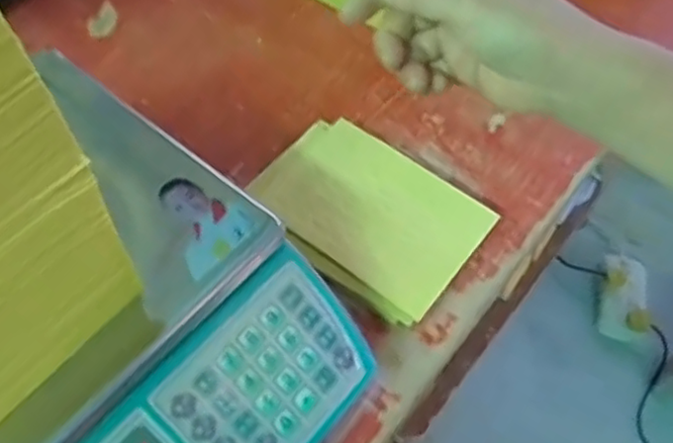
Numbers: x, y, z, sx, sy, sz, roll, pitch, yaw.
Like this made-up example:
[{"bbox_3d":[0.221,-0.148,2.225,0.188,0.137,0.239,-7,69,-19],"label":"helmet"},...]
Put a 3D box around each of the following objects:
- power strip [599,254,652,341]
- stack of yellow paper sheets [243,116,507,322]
[{"bbox_3d":[0.671,0.175,1.546,0.104,0.034,0.234,18,57,7],"label":"power strip"},{"bbox_3d":[0.026,-0.006,0.523,0.163,0.027,0.124,35,62,17],"label":"stack of yellow paper sheets"}]

